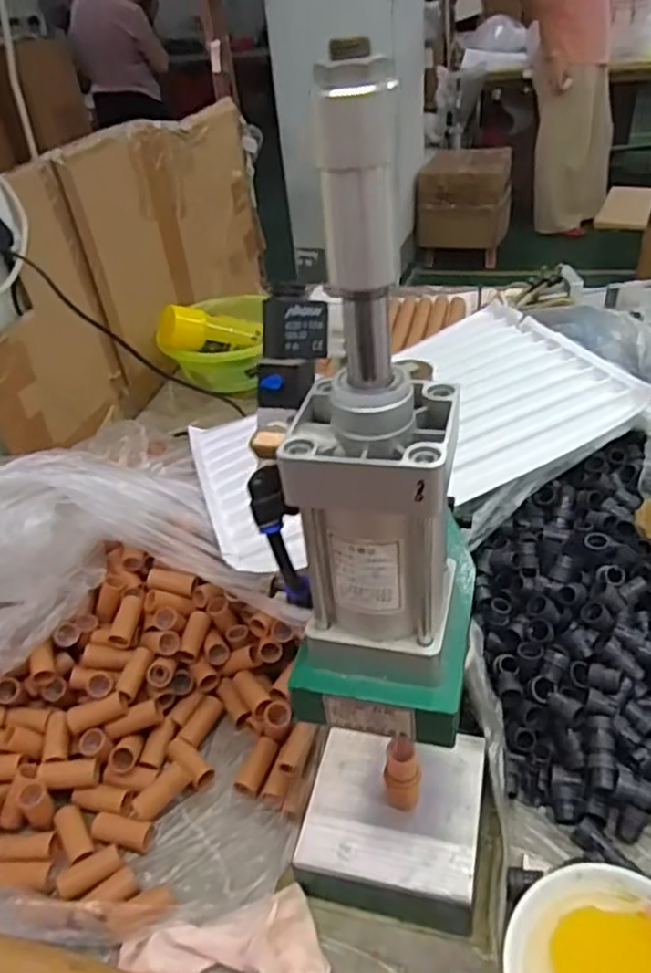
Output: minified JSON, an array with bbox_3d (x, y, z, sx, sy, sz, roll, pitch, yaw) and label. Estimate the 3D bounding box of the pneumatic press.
[{"bbox_3d":[0.022,0.057,0.368,0.125,0.471,0.134,-2,38,7],"label":"pneumatic press"}]

